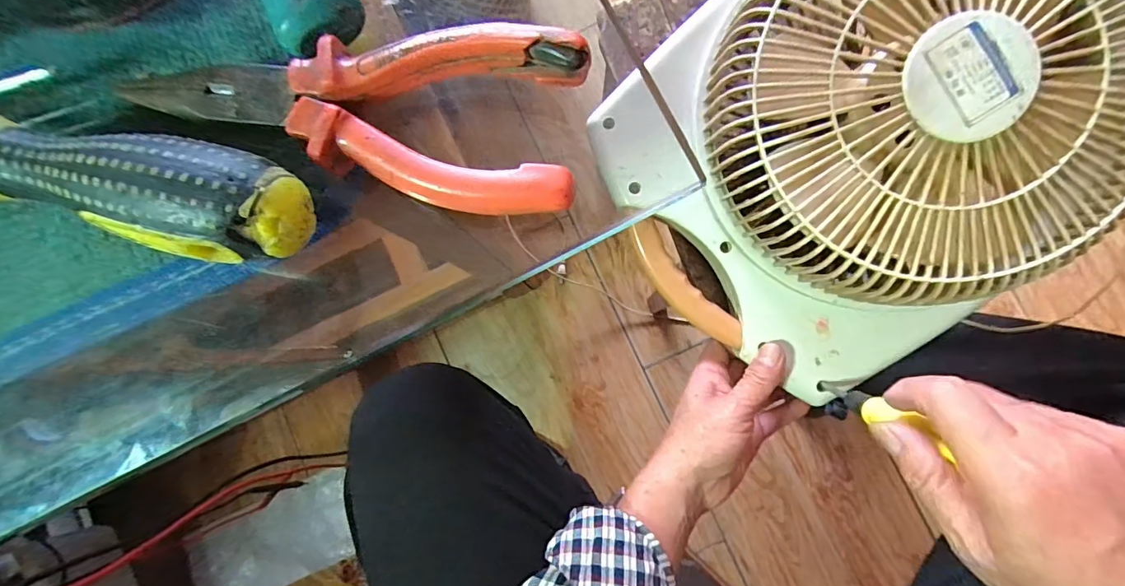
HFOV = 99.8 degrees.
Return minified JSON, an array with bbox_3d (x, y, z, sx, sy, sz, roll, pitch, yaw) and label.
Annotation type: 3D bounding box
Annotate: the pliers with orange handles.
[{"bbox_3d":[-0.057,-0.056,0.135,0.125,0.010,0.052,11,86,4],"label":"pliers with orange handles"}]

